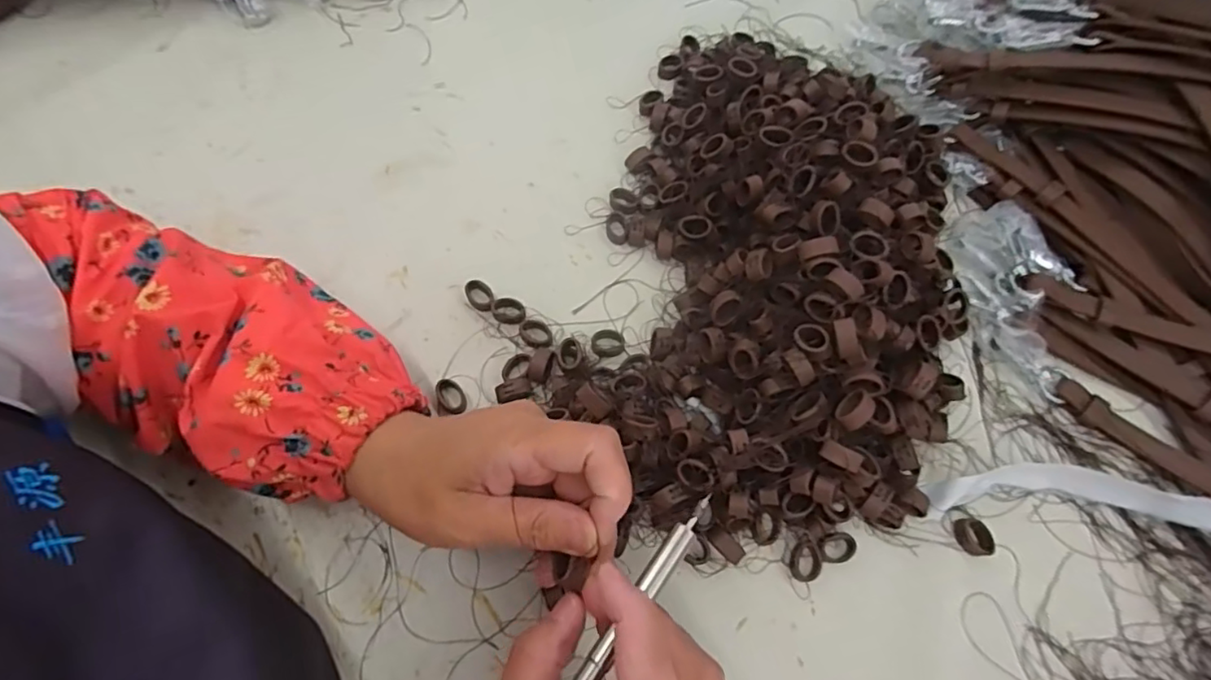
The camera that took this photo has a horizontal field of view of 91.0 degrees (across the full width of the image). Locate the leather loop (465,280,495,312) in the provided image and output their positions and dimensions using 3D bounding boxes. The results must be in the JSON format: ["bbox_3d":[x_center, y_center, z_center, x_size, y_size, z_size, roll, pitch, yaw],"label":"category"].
[{"bbox_3d":[-0.080,-0.028,0.379,0.015,0.006,0.022,-26,70,-11],"label":"leather loop"}]

